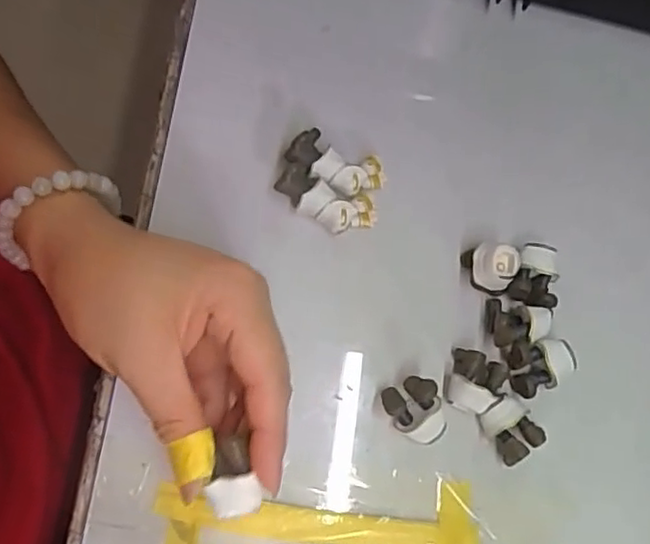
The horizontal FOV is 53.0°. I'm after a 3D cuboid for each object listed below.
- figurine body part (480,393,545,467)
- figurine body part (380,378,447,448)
[{"bbox_3d":[0.087,0.074,0.306,0.024,0.018,0.026,-34,82,-12],"label":"figurine body part"},{"bbox_3d":[0.042,0.065,0.302,0.024,0.021,0.030,-19,79,-10],"label":"figurine body part"}]

